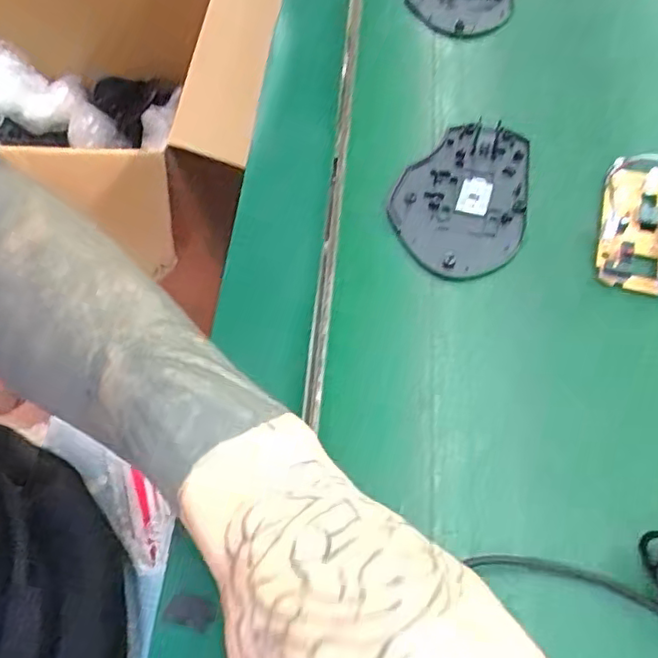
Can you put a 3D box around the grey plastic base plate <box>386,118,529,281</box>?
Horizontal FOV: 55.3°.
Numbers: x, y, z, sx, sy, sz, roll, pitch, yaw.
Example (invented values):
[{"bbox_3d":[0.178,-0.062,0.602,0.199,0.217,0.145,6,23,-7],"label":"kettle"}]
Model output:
[{"bbox_3d":[0.074,-0.075,0.352,0.071,0.007,0.106,9,60,10],"label":"grey plastic base plate"}]

